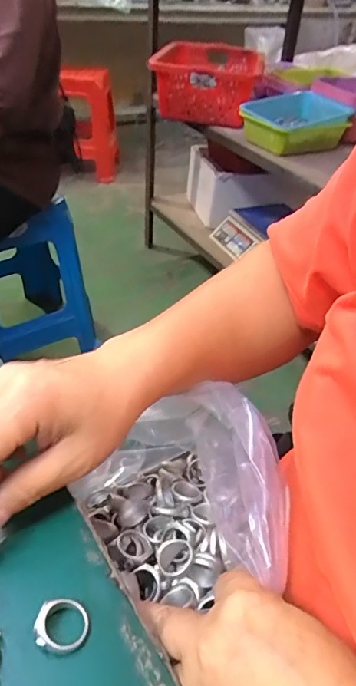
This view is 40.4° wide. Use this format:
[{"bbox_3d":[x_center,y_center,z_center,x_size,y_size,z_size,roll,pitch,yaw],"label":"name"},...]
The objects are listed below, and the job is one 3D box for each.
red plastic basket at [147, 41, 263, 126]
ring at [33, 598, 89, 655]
[{"bbox_3d":[0.092,-0.741,1.381,0.273,0.156,0.358,9,38,5],"label":"red plastic basket"},{"bbox_3d":[-0.054,0.130,0.223,0.024,0.010,0.023,3,38,-2],"label":"ring"}]

